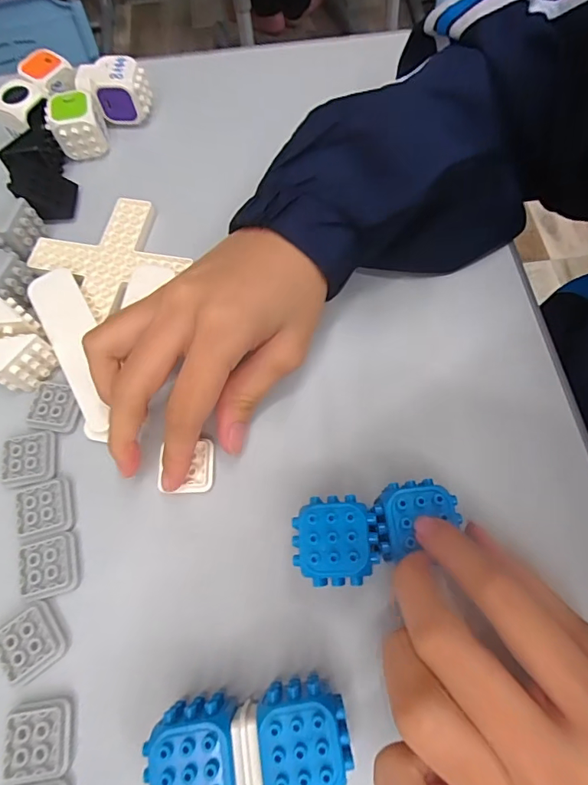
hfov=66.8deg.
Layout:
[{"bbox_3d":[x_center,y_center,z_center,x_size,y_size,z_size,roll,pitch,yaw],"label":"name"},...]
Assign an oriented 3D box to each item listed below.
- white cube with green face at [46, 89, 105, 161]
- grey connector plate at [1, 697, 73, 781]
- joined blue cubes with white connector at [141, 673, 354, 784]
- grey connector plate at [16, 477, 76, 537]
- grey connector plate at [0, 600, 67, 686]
[{"bbox_3d":[-0.151,-0.186,0.311,0.034,0.027,0.032,-17,69,-6],"label":"white cube with green face"},{"bbox_3d":[-0.108,0.146,0.189,0.026,0.005,0.026,-5,68,-1],"label":"grey connector plate"},{"bbox_3d":[-0.017,0.138,0.176,0.075,0.035,0.036,-9,68,-3],"label":"joined blue cubes with white connector"},{"bbox_3d":[-0.126,0.058,0.225,0.025,0.004,0.027,-14,68,-5],"label":"grey connector plate"},{"bbox_3d":[-0.120,0.113,0.202,0.024,0.006,0.029,-33,71,-12],"label":"grey connector plate"}]

